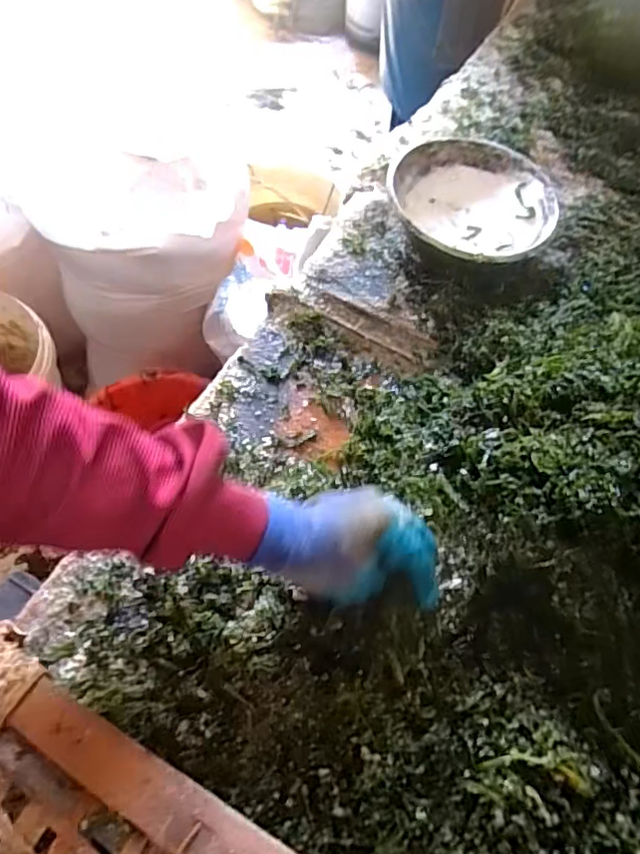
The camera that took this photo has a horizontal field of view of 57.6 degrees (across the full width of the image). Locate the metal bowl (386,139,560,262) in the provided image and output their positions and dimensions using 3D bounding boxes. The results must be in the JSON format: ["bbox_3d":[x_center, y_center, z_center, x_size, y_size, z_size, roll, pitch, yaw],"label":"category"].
[{"bbox_3d":[0.177,-0.255,0.687,0.190,0.047,0.192,2,60,-3],"label":"metal bowl"}]

